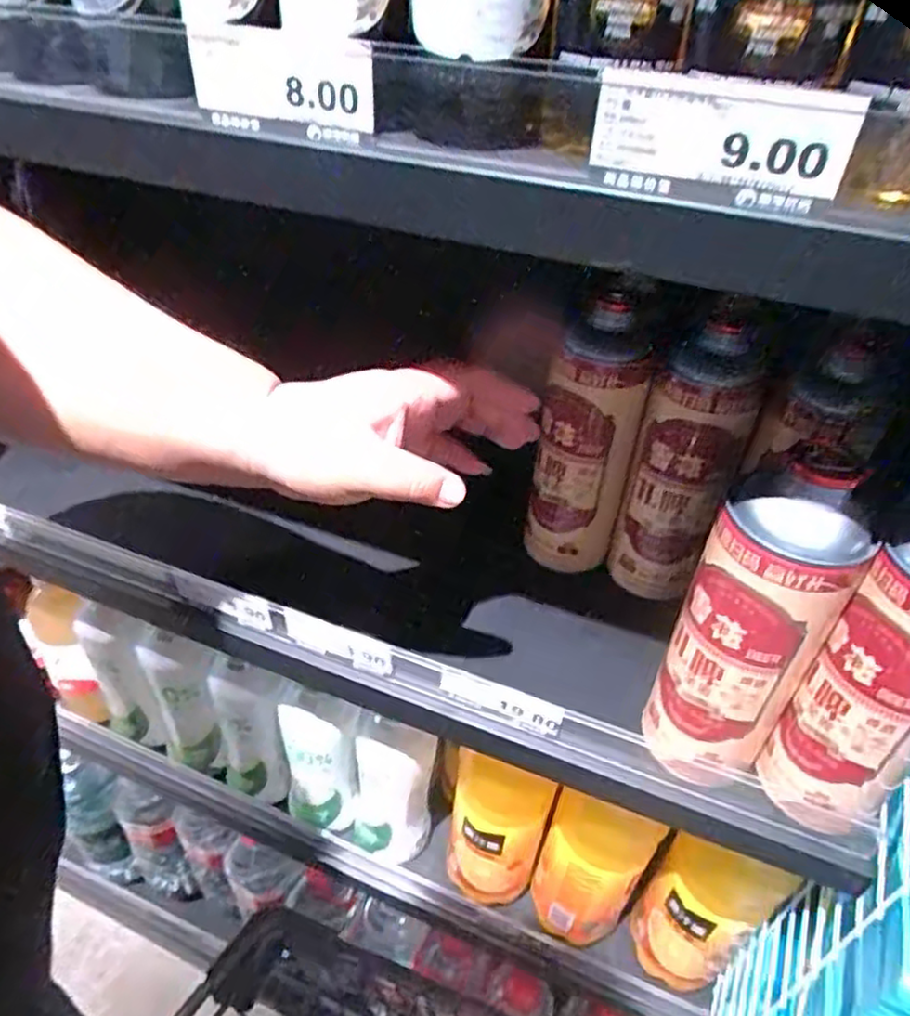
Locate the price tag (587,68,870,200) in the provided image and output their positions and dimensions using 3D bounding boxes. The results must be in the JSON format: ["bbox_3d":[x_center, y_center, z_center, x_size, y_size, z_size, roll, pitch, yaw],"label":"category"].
[{"bbox_3d":[0.095,-0.136,0.253,0.089,0.032,0.009,16,44,14],"label":"price tag"}]

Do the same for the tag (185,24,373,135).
[{"bbox_3d":[-0.077,-0.189,0.306,0.091,0.034,0.006,18,37,17],"label":"tag"}]

